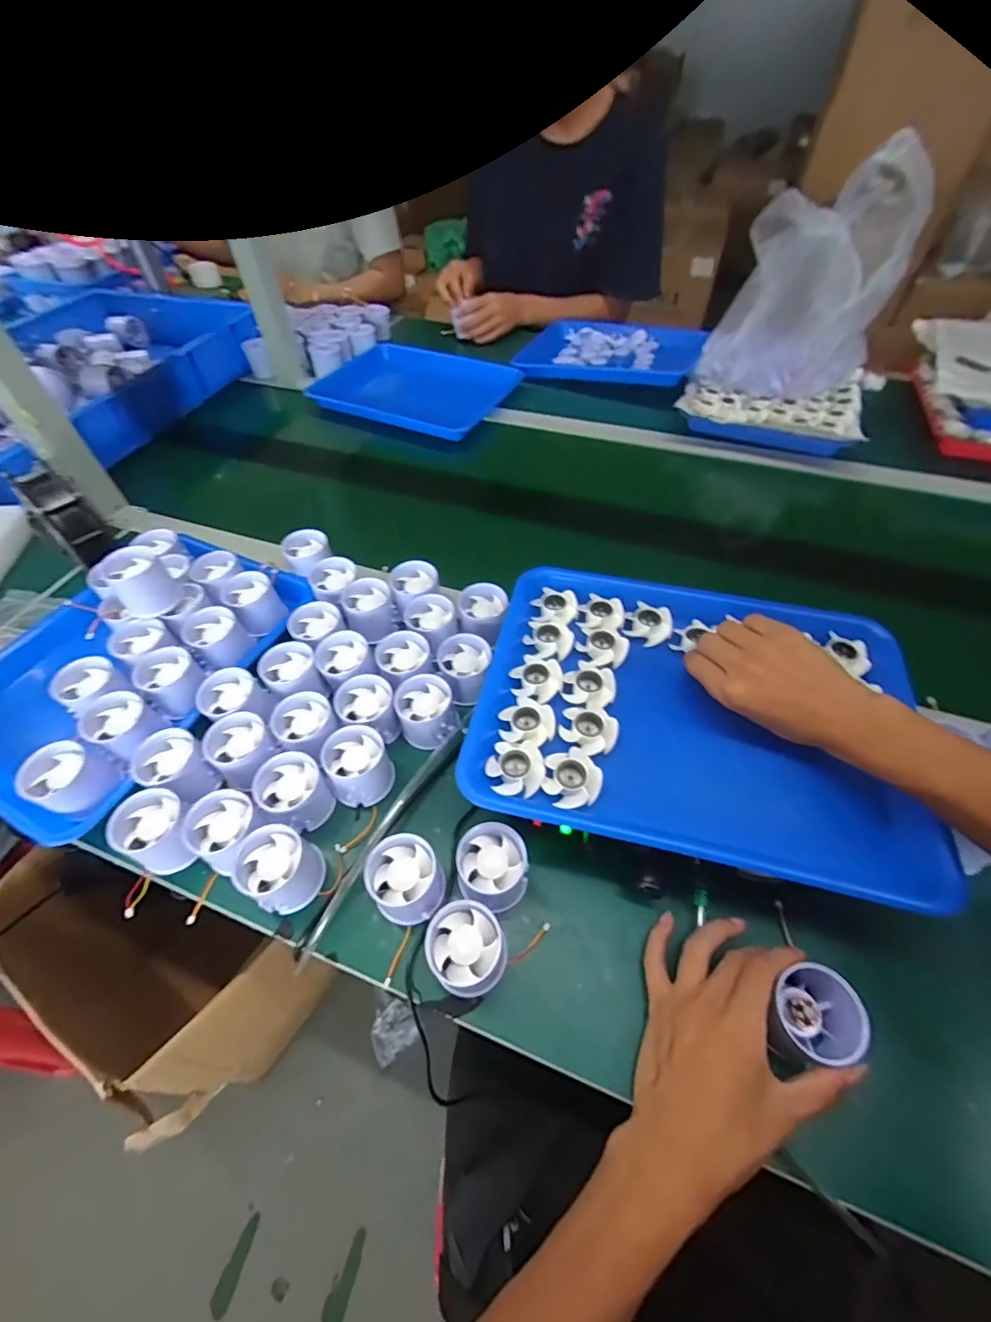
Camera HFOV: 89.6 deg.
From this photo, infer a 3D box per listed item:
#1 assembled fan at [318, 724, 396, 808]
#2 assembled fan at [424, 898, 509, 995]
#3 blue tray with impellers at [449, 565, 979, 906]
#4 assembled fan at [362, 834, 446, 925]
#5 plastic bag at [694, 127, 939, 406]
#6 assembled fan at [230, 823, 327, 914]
[{"bbox_3d":[-0.121,0.093,0.442,0.053,0.049,0.057,0,52,1],"label":"assembled fan"},{"bbox_3d":[-0.020,0.207,0.360,0.051,0.045,0.055,0,52,1],"label":"assembled fan"},{"bbox_3d":[0.160,0.038,0.424,0.333,0.053,0.263,11,54,10],"label":"blue tray with impellers"},{"bbox_3d":[-0.068,0.169,0.387,0.052,0.045,0.056,0,52,1],"label":"assembled fan"},{"bbox_3d":[0.475,-0.585,0.756,0.223,0.266,0.203,21,56,16],"label":"plastic bag"},{"bbox_3d":[-0.169,0.163,0.394,0.057,0.046,0.053,0,52,1],"label":"assembled fan"}]

